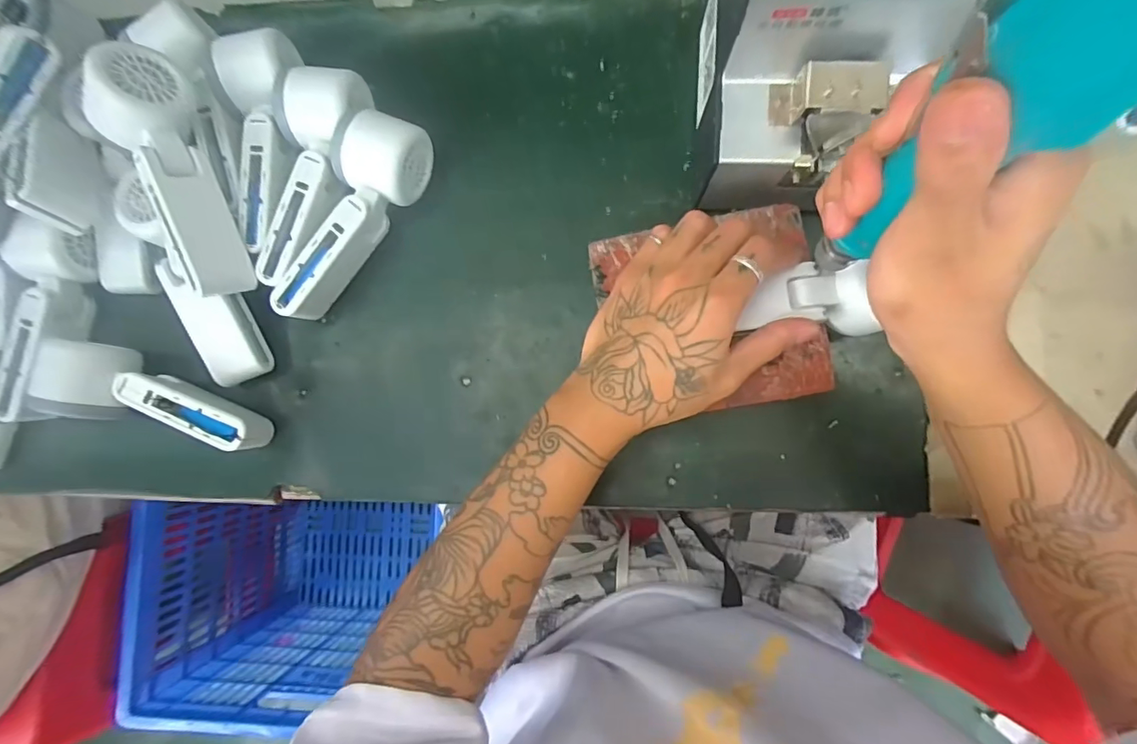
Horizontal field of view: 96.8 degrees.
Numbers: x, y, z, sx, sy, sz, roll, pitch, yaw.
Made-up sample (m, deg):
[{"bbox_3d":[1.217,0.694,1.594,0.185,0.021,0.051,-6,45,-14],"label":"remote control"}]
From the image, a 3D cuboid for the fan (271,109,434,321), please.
[{"bbox_3d":[-0.162,-0.114,0.370,0.050,0.048,0.161,35,89,5],"label":"fan"}]

